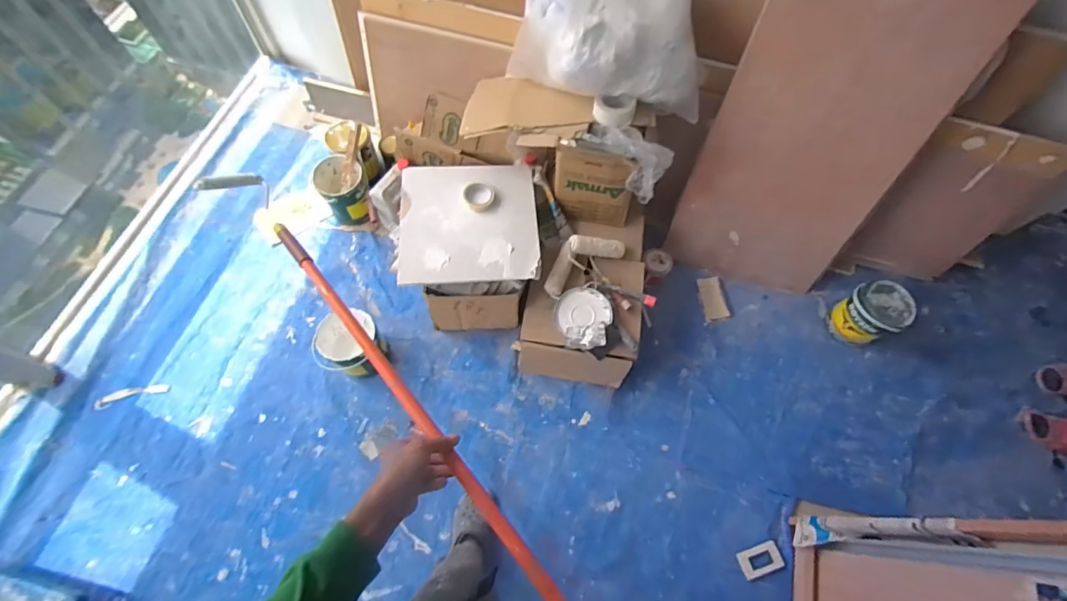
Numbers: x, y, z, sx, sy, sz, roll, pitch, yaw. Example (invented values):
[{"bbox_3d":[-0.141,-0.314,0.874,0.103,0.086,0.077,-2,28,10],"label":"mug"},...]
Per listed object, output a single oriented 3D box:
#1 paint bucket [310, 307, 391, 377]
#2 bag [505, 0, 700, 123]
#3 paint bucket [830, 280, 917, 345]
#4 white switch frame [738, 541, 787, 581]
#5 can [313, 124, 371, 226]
[{"bbox_3d":[-0.568,0.140,1.468,0.173,0.206,0.198,22,67,7],"label":"paint bucket"},{"bbox_3d":[0.200,-0.728,1.256,0.525,0.351,0.320,2,66,-2],"label":"bag"},{"bbox_3d":[1.137,0.043,1.584,0.175,0.197,0.173,1,66,-2],"label":"paint bucket"},{"bbox_3d":[0.663,0.759,1.366,0.122,0.009,0.070,-21,61,-2],"label":"white switch frame"},{"bbox_3d":[-0.680,-0.417,1.671,0.194,0.289,0.211,-3,66,-4],"label":"can"}]

